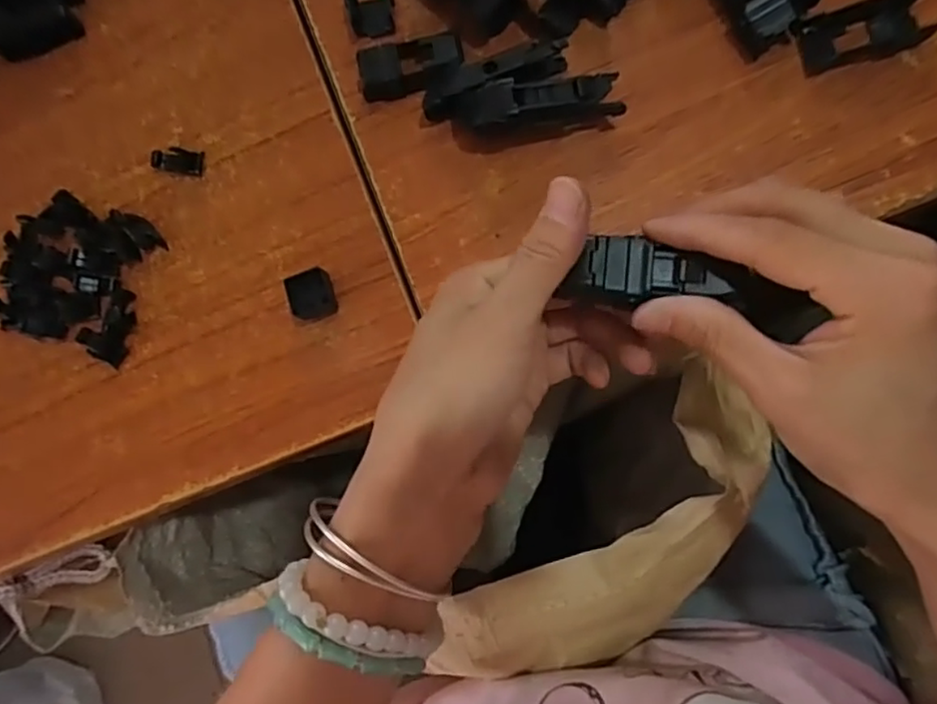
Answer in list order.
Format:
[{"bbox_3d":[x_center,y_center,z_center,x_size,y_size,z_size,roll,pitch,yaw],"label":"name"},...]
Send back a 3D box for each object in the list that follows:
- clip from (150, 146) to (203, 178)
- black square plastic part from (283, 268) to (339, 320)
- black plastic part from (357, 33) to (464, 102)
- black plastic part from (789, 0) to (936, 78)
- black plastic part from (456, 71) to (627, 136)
[{"bbox_3d":[-0.151,-0.100,0.337,0.027,0.004,0.012,12,85,9],"label":"clip"},{"bbox_3d":[-0.075,-0.028,0.314,0.019,0.016,0.023,-14,82,6],"label":"black square plastic part"},{"bbox_3d":[-0.028,-0.140,0.320,0.051,0.015,0.025,-9,82,7],"label":"black plastic part"},{"bbox_3d":[0.185,-0.150,0.299,0.058,0.015,0.025,-13,82,6],"label":"black plastic part"},{"bbox_3d":[0.033,-0.116,0.305,0.078,0.028,0.019,-6,83,7],"label":"black plastic part"}]

